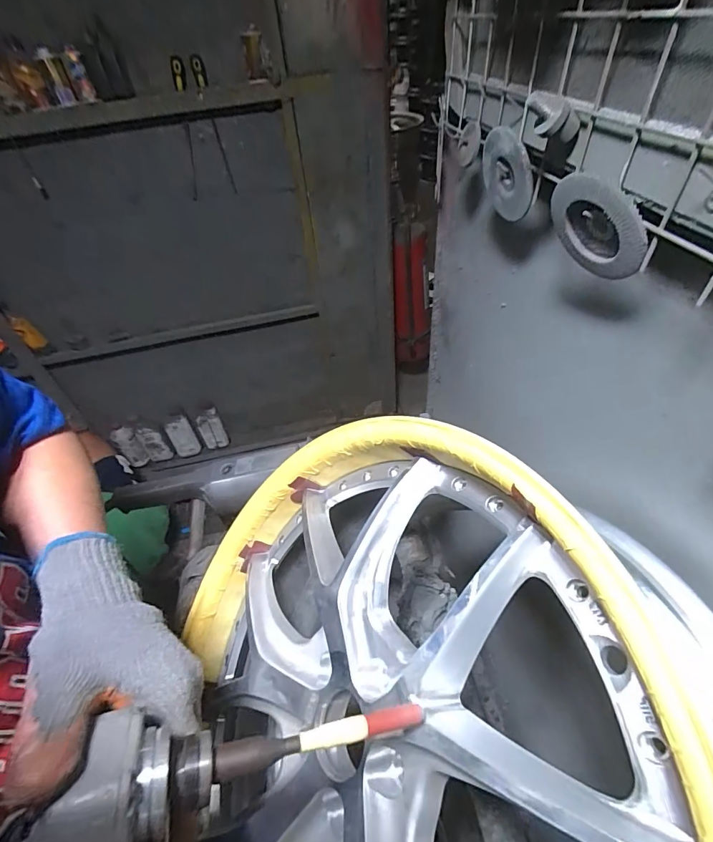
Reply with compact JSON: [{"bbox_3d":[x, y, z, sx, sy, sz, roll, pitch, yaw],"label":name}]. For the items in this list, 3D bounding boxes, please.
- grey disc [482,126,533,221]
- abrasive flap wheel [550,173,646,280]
[{"bbox_3d":[0.177,-0.291,0.481,0.010,0.096,0.119,-24,16,5],"label":"grey disc"},{"bbox_3d":[0.216,-0.173,0.358,0.022,0.089,0.096,-36,86,3],"label":"abrasive flap wheel"}]

